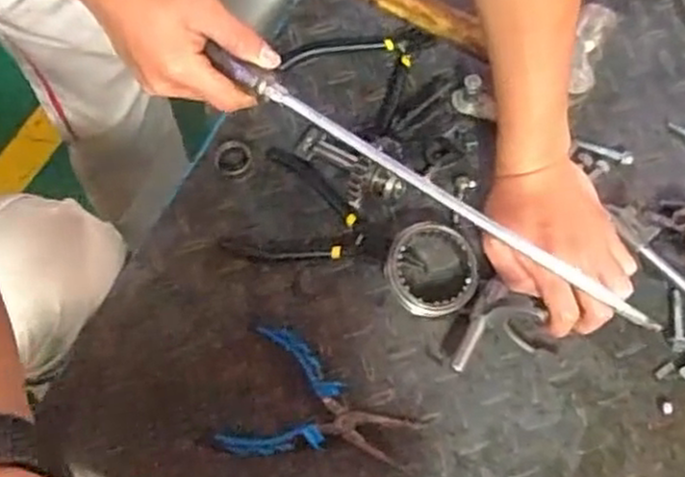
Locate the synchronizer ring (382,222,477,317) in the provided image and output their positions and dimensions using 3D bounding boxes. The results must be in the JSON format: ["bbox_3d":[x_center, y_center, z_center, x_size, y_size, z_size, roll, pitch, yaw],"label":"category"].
[{"bbox_3d":[0.069,0.024,0.574,0.072,0.015,0.070,0,88,-10],"label":"synchronizer ring"}]

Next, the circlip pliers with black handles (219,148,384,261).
[{"bbox_3d":[-0.025,-0.014,0.606,0.120,0.013,0.095,22,71,11],"label":"circlip pliers with black handles"}]

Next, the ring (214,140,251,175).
[{"bbox_3d":[-0.092,-0.068,0.622,0.029,0.007,0.029,-1,69,2],"label":"ring"}]

